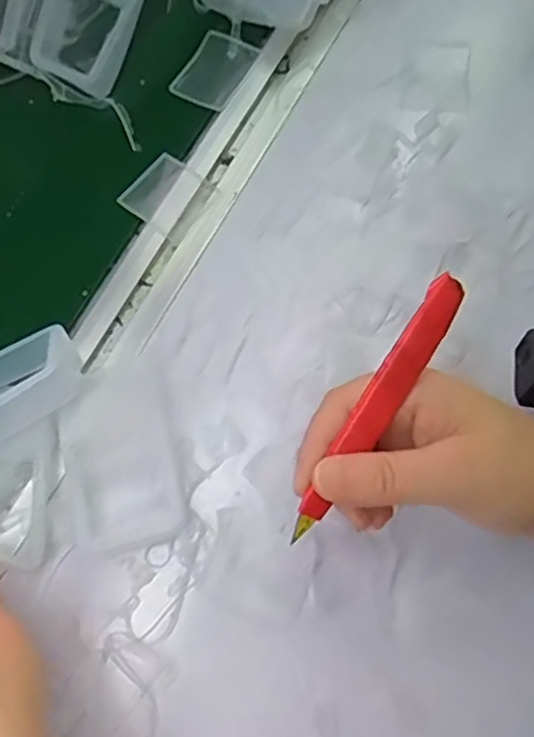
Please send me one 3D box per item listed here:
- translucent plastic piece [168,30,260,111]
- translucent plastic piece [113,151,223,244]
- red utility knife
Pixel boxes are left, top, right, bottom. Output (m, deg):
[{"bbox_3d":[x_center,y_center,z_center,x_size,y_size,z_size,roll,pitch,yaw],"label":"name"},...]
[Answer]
[{"bbox_3d":[-0.034,-0.197,0.444,0.042,0.005,0.052,29,77,10],"label":"translucent plastic piece"},{"bbox_3d":[-0.059,-0.106,0.412,0.051,0.005,0.046,40,75,17],"label":"translucent plastic piece"},{"bbox_3d":[0.042,0.016,0.261,0.014,0.010,0.116,33,93,11],"label":"red utility knife"}]

